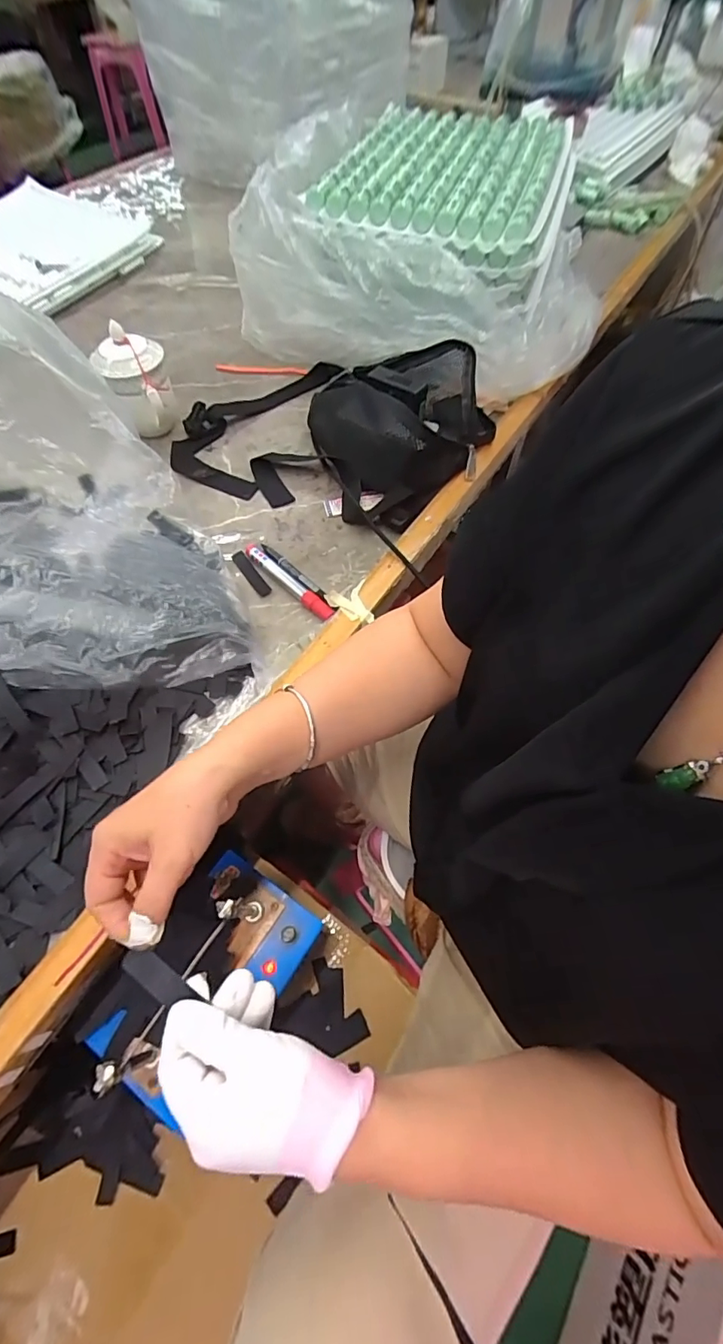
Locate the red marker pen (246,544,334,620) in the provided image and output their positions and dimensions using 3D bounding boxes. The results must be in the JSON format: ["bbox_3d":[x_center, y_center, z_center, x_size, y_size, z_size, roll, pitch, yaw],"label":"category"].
[{"bbox_3d":[-0.078,-0.098,0.537,0.015,0.016,0.134,-41,69,-21],"label":"red marker pen"}]

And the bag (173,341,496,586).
[{"bbox_3d":[-0.037,-0.325,0.626,0.369,0.078,0.298,25,64,13],"label":"bag"}]

